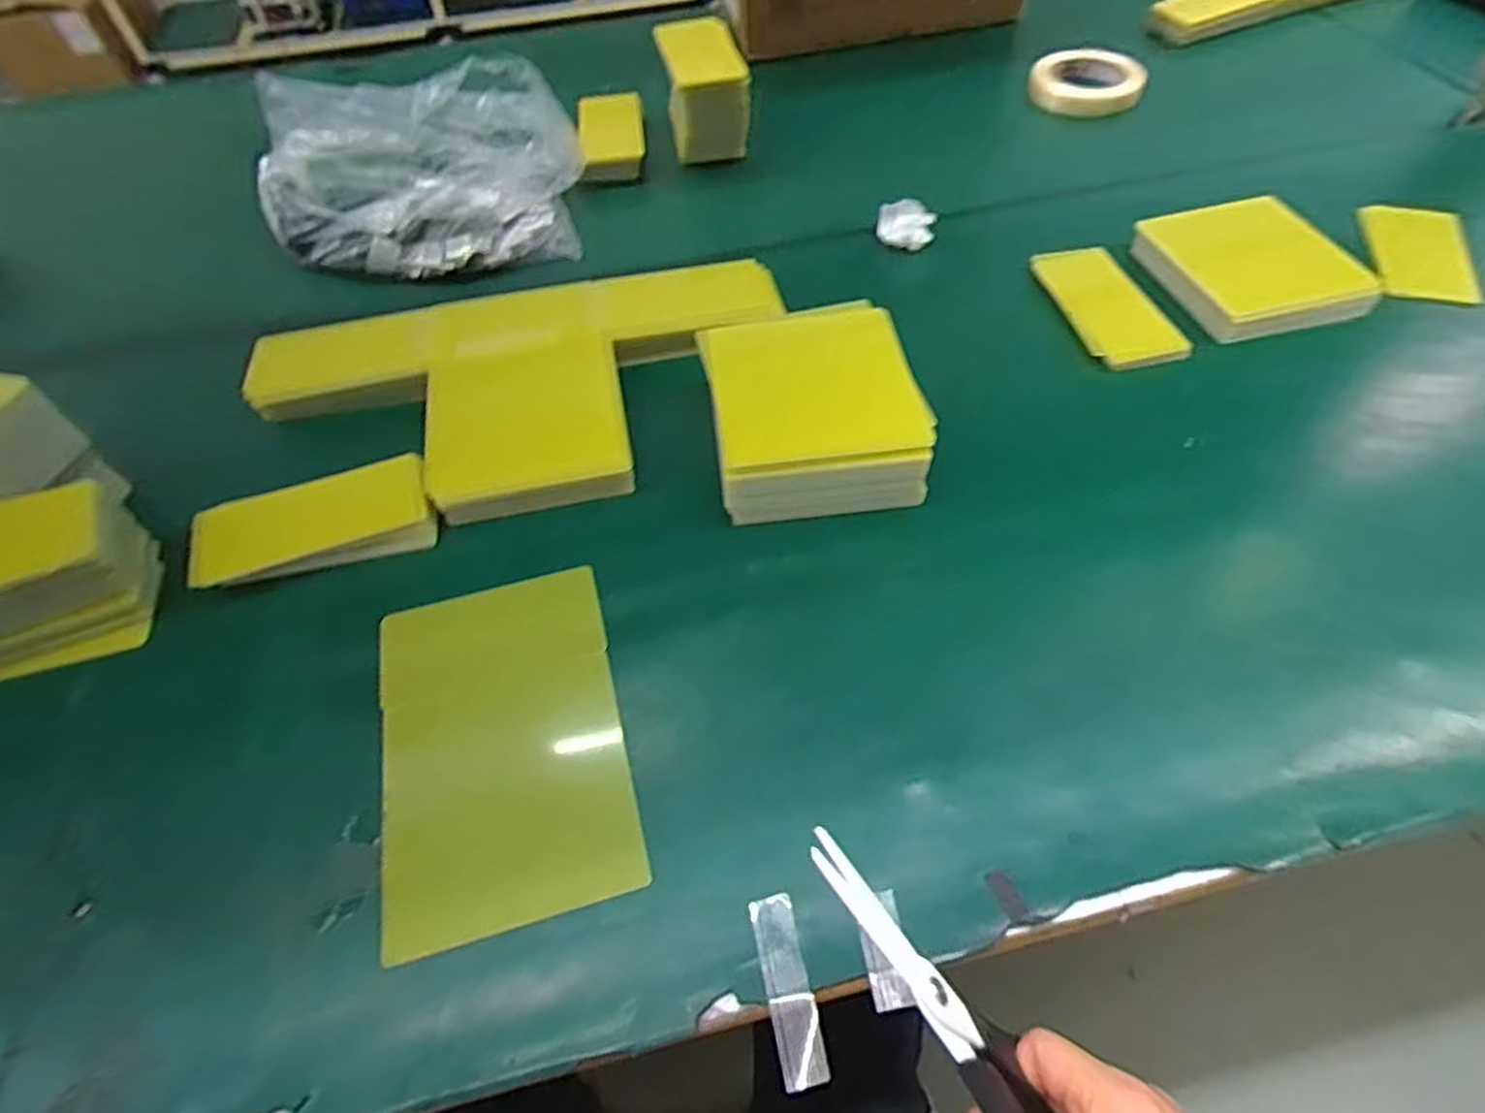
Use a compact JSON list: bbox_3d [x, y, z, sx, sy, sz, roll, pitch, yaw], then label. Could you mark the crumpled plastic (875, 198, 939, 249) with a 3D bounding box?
[{"bbox_3d":[0.159,-0.320,0.722,0.054,0.030,0.058,7,54,9],"label":"crumpled plastic"}]

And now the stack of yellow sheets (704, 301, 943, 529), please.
[{"bbox_3d":[0.051,-0.107,0.544,0.146,0.066,0.157,-8,53,-2],"label":"stack of yellow sheets"}]

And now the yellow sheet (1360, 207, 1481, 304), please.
[{"bbox_3d":[0.613,-0.276,0.667,0.077,0.004,0.135,12,58,15],"label":"yellow sheet"}]

